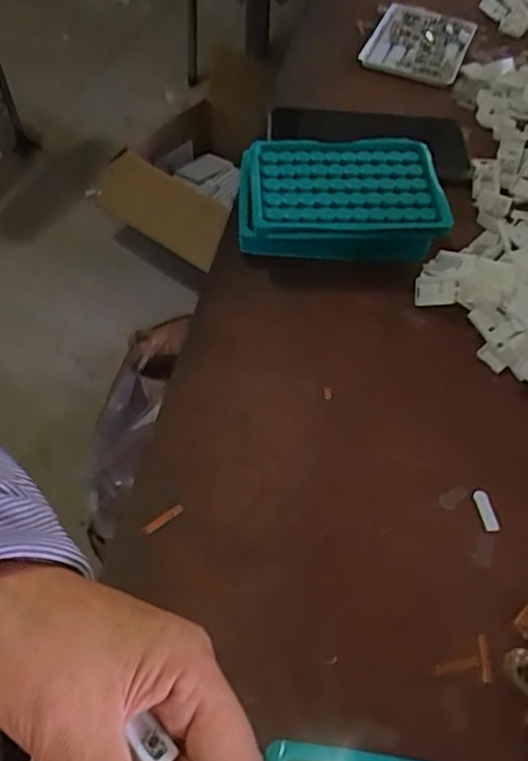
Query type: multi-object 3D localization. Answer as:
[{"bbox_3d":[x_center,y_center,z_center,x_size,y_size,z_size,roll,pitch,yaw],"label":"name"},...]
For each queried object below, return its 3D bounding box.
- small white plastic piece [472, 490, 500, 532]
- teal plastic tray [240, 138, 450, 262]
[{"bbox_3d":[0.124,0.072,0.348,0.008,0.004,0.023,-8,55,-11],"label":"small white plastic piece"},{"bbox_3d":[0.052,-0.129,0.450,0.142,0.044,0.098,3,53,-3],"label":"teal plastic tray"}]

